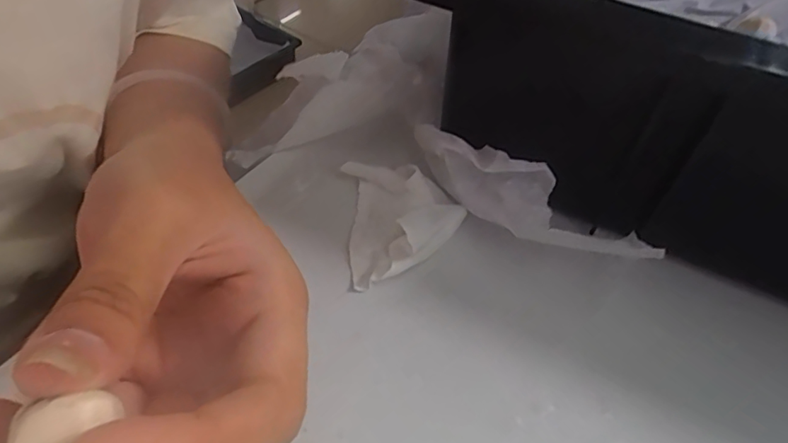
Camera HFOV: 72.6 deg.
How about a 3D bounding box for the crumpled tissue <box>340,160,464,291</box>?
[{"bbox_3d":[0.005,-0.002,0.208,0.043,0.015,0.056,-1,50,-5],"label":"crumpled tissue"}]

